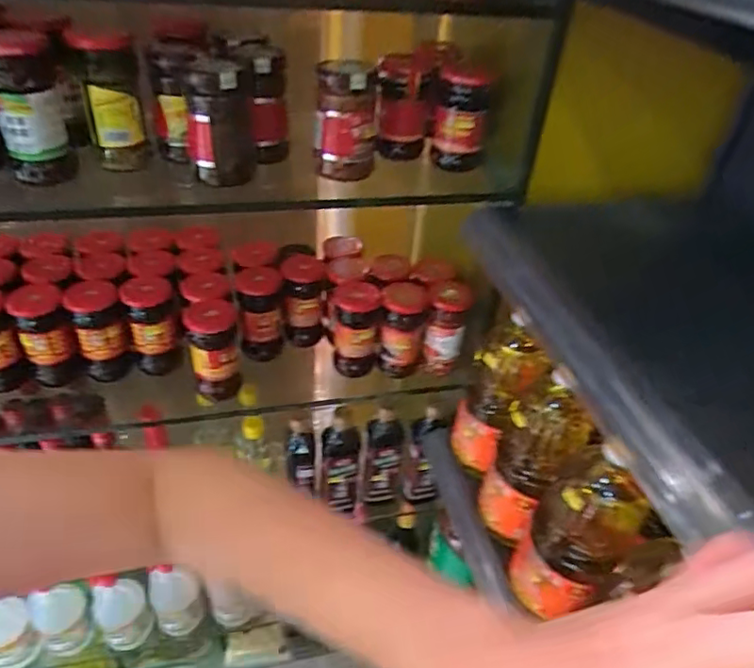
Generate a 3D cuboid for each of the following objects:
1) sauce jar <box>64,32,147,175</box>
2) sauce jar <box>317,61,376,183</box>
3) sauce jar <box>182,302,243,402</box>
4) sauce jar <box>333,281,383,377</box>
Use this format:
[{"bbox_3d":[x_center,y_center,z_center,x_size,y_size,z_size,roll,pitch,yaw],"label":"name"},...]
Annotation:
[{"bbox_3d":[-0.277,-0.240,0.598,0.058,0.136,0.060,-13,42,-22],"label":"sauce jar"},{"bbox_3d":[-0.036,-0.241,0.651,0.064,0.123,0.065,3,38,-2],"label":"sauce jar"},{"bbox_3d":[-0.222,0.025,0.780,0.064,0.128,0.058,-10,40,-18],"label":"sauce jar"},{"bbox_3d":[-0.033,-0.009,0.846,0.062,0.131,0.061,-4,39,-11],"label":"sauce jar"}]

